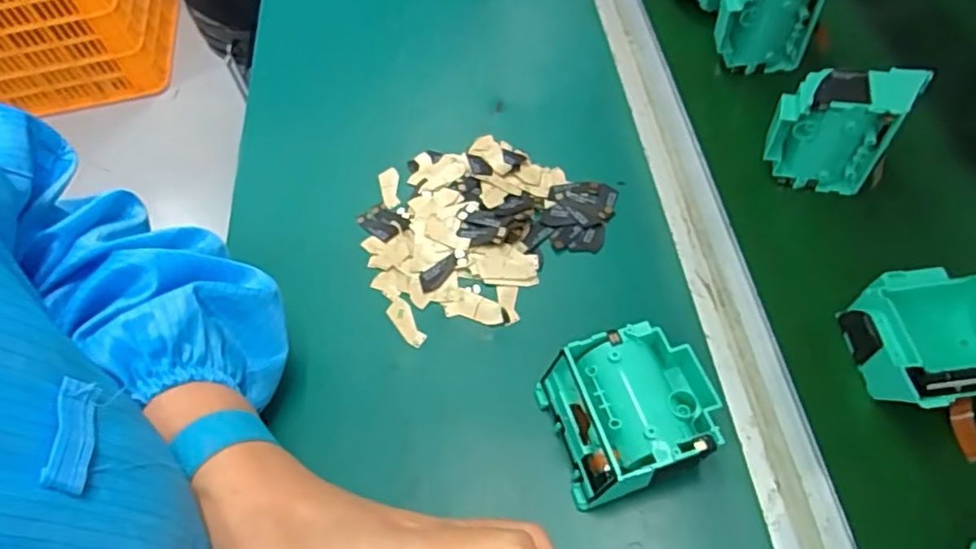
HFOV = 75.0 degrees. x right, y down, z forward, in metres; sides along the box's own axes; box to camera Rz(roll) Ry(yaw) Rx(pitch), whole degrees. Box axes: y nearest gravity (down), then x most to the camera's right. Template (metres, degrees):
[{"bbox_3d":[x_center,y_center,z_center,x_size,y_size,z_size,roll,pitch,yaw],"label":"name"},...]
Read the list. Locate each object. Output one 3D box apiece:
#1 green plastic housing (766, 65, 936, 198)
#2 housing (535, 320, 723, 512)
[{"bbox_3d":[0.217,-0.089,0.403,0.072,0.079,0.029,6,58,12],"label":"green plastic housing"},{"bbox_3d":[0.074,0.072,0.332,0.081,0.041,0.077,-15,57,-3],"label":"housing"}]

